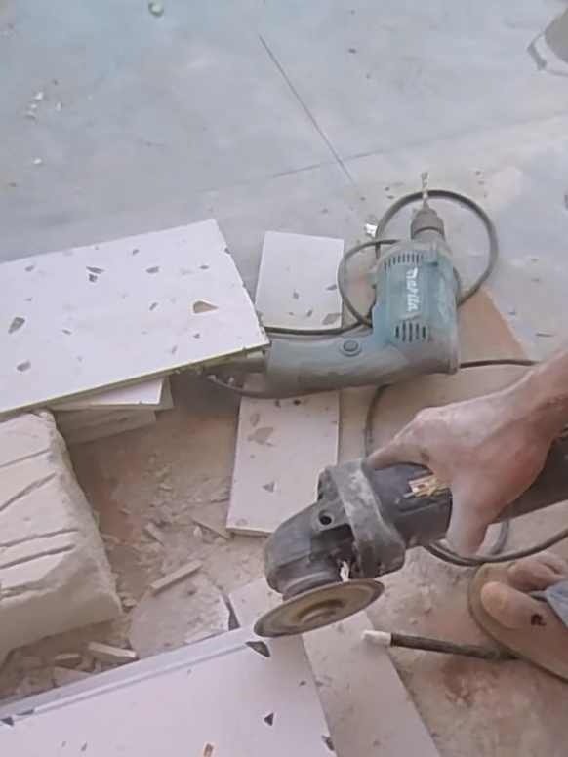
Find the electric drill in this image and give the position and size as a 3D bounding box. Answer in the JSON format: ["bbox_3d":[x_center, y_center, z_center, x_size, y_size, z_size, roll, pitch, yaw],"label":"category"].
[{"bbox_3d":[0.097,-0.111,0.685,0.193,0.085,0.299,9,57,3],"label":"electric drill"}]

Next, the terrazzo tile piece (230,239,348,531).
[{"bbox_3d":[0.012,-0.019,0.662,0.098,0.021,0.382,5,57,0],"label":"terrazzo tile piece"}]

